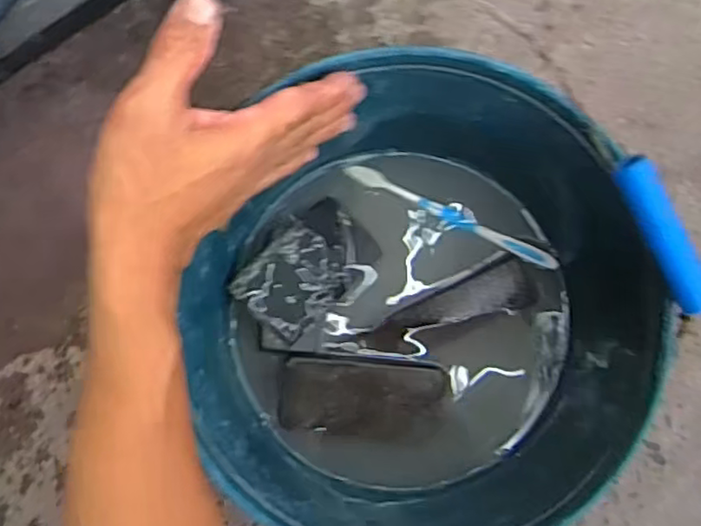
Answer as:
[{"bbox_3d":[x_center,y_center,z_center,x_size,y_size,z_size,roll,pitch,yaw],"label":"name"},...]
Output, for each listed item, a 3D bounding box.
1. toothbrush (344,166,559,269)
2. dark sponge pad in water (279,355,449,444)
[{"bbox_3d":[0.081,-0.039,0.544,0.182,0.011,0.014,26,83,6],"label":"toothbrush"},{"bbox_3d":[0.011,0.106,0.529,0.127,0.025,0.061,5,81,3],"label":"dark sponge pad in water"}]

